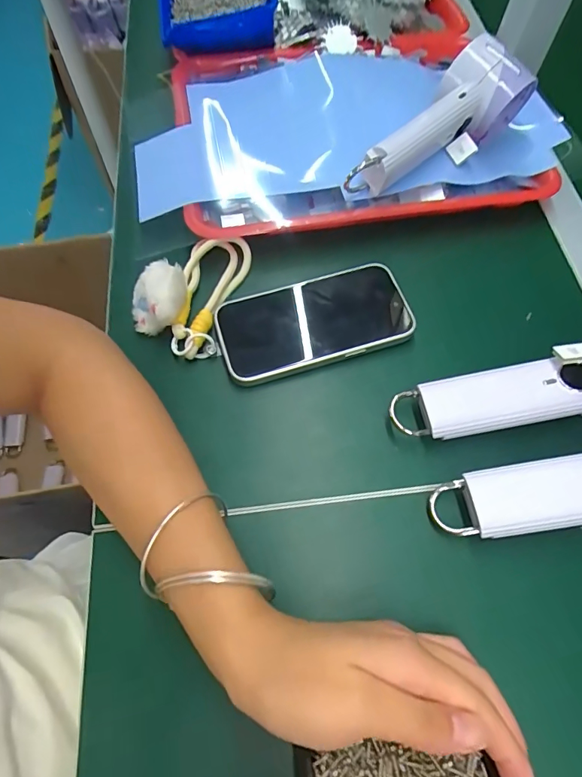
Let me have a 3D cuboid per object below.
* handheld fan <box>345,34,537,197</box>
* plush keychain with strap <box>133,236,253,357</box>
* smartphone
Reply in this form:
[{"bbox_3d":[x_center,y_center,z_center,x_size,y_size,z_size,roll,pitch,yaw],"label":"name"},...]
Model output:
[{"bbox_3d":[0.130,-0.219,0.374,0.060,0.066,0.184,39,69,16],"label":"handheld fan"},{"bbox_3d":[-0.079,-0.083,0.338,0.067,0.033,0.104,15,65,5],"label":"plush keychain with strap"},{"bbox_3d":[0.018,-0.052,0.345,0.146,0.013,0.071,-15,66,-9],"label":"smartphone"}]

